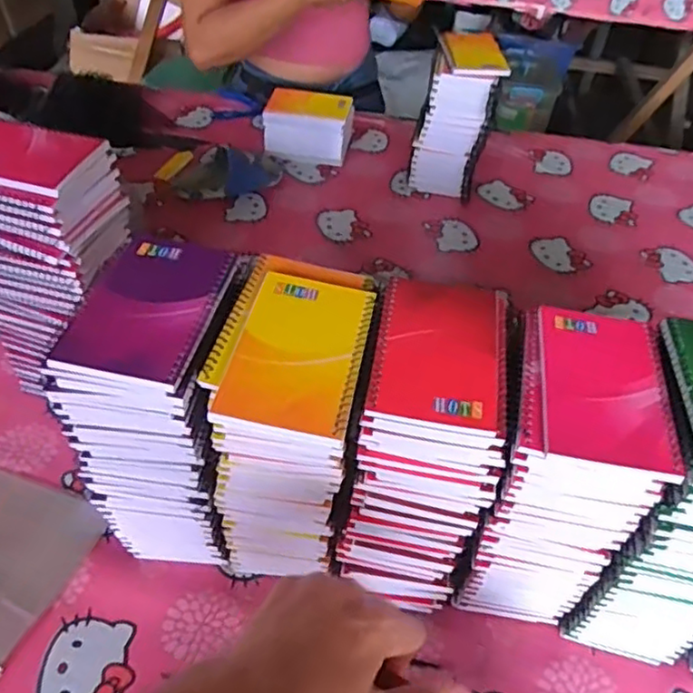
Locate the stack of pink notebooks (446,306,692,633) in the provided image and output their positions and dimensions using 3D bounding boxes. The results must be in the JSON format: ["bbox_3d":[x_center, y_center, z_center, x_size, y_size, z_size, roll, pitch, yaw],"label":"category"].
[{"bbox_3d":[0.158,0.112,0.511,0.095,0.257,0.124,11,47,6],"label":"stack of pink notebooks"}]

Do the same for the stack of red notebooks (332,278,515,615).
[{"bbox_3d":[0.061,0.081,0.508,0.103,0.228,0.139,13,47,9],"label":"stack of red notebooks"}]

